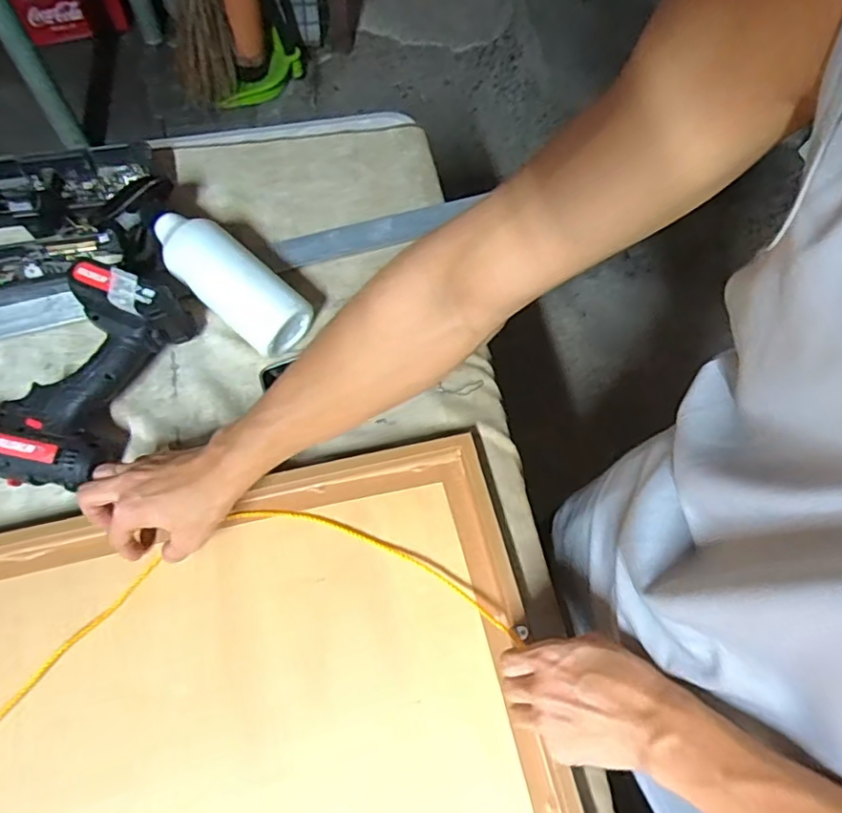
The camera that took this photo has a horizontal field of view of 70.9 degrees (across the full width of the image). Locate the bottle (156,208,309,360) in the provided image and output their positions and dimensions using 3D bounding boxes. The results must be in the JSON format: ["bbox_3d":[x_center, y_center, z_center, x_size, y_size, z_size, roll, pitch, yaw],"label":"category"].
[{"bbox_3d":[-0.194,-0.126,0.601,0.179,0.066,0.066,38,69,14],"label":"bottle"}]

